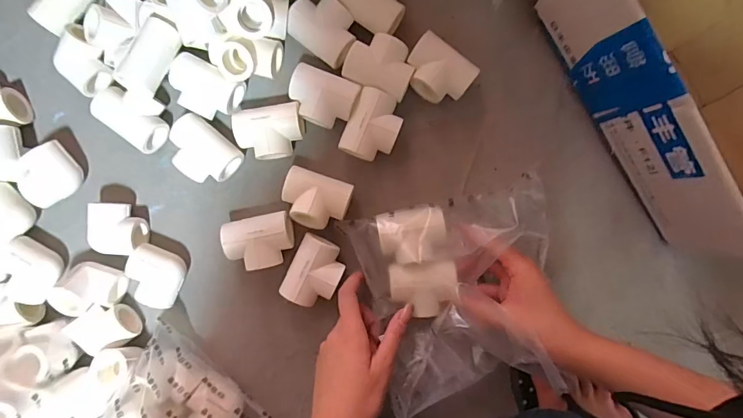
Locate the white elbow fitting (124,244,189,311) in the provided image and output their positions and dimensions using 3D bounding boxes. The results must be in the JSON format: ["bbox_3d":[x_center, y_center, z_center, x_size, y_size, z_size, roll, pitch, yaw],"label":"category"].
[{"bbox_3d":[-0.207,0.064,0.425,0.050,0.035,0.053,15,90,-1],"label":"white elbow fitting"}]

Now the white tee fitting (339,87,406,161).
[{"bbox_3d":[0.002,-0.078,0.419,0.048,0.038,0.065,21,90,-1],"label":"white tee fitting"}]

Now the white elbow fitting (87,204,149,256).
[{"bbox_3d":[-0.247,0.019,0.424,0.046,0.037,0.048,6,90,-1],"label":"white elbow fitting"}]

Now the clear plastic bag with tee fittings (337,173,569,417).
[{"bbox_3d":[0.085,0.079,0.396,0.175,0.064,0.177,-14,91,1],"label":"clear plastic bag with tee fittings"}]

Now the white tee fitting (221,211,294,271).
[{"bbox_3d":[-0.106,0.032,0.420,0.063,0.040,0.048,-11,90,0],"label":"white tee fitting"}]

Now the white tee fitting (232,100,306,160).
[{"bbox_3d":[-0.097,-0.072,0.420,0.062,0.039,0.047,-8,90,0],"label":"white tee fitting"}]

